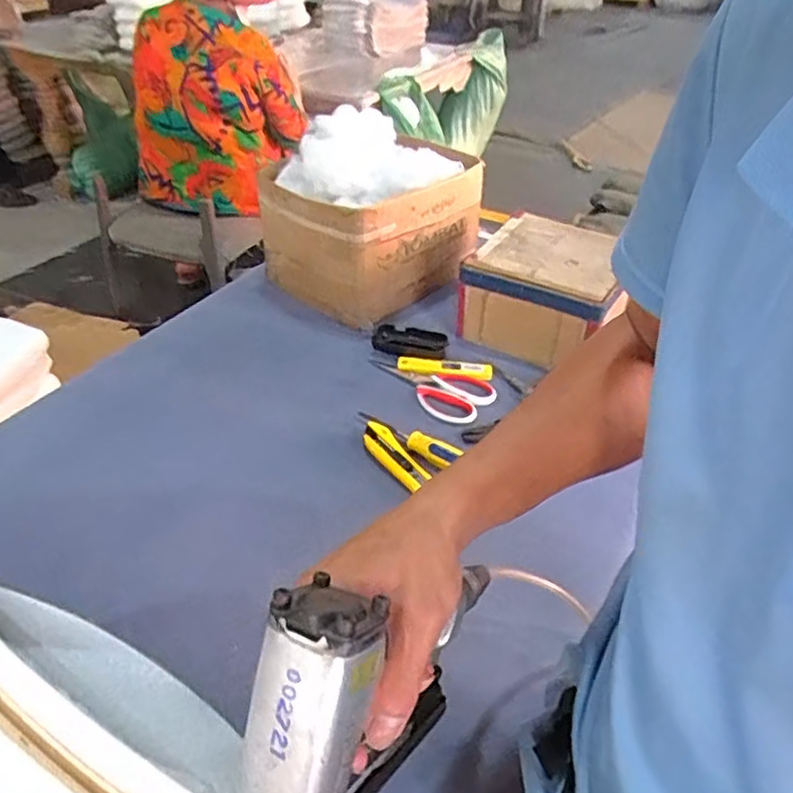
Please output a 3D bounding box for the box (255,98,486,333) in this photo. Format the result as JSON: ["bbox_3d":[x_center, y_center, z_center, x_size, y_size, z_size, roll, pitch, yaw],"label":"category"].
[{"bbox_3d":[-0.040,-0.284,1.059,0.287,0.257,0.218,-30,47,-35],"label":"box"}]

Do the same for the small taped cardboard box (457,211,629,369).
[{"bbox_3d":[0.229,-0.159,1.007,0.205,0.132,0.208,19,40,22],"label":"small taped cardboard box"}]

